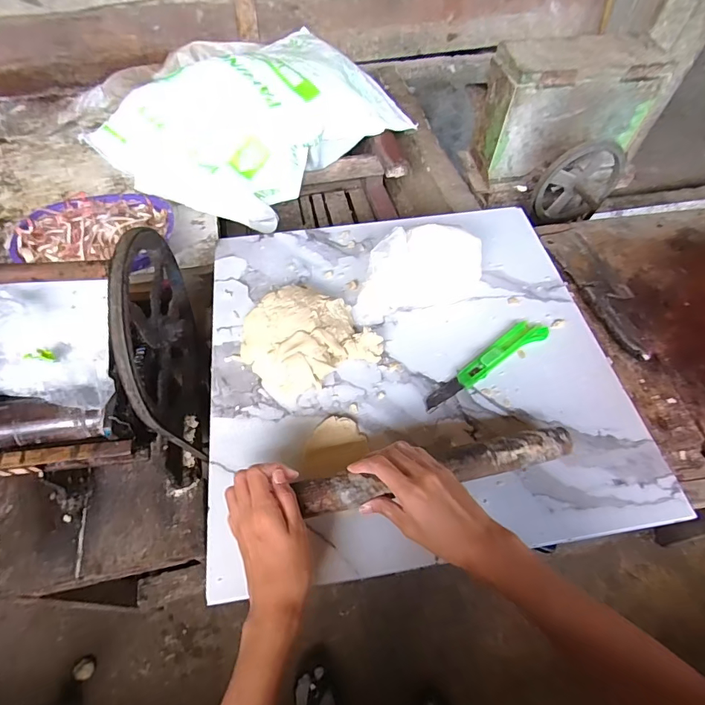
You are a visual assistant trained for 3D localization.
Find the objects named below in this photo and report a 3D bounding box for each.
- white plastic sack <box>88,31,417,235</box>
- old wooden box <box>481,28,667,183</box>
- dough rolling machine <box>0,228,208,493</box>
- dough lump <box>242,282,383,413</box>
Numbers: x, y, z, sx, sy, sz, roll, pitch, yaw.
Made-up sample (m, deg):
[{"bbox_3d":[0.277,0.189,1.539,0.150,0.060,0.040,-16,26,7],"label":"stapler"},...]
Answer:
[{"bbox_3d":[-0.197,-0.552,1.027,0.403,0.192,0.667,36,62,18],"label":"white plastic sack"},{"bbox_3d":[0.473,-0.540,0.962,0.340,0.239,0.157,-11,59,-10],"label":"old wooden box"},{"bbox_3d":[-0.344,0.026,0.586,0.220,0.356,0.301,2,57,-2],"label":"dough rolling machine"},{"bbox_3d":[-0.056,-0.021,0.536,0.154,0.053,0.130,-28,63,-19],"label":"dough lump"}]

